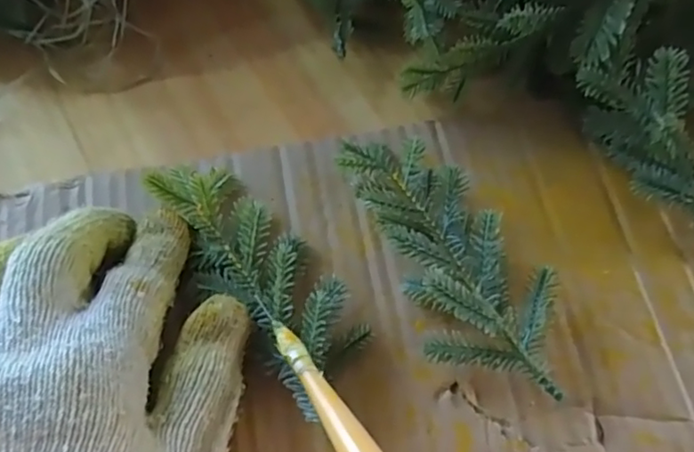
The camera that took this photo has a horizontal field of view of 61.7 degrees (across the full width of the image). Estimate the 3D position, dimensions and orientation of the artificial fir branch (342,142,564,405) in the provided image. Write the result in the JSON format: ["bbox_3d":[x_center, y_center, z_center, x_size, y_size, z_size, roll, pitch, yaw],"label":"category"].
[{"bbox_3d":[0.045,0.011,0.239,0.056,0.029,0.118,-21,68,-9],"label":"artificial fir branch"}]

